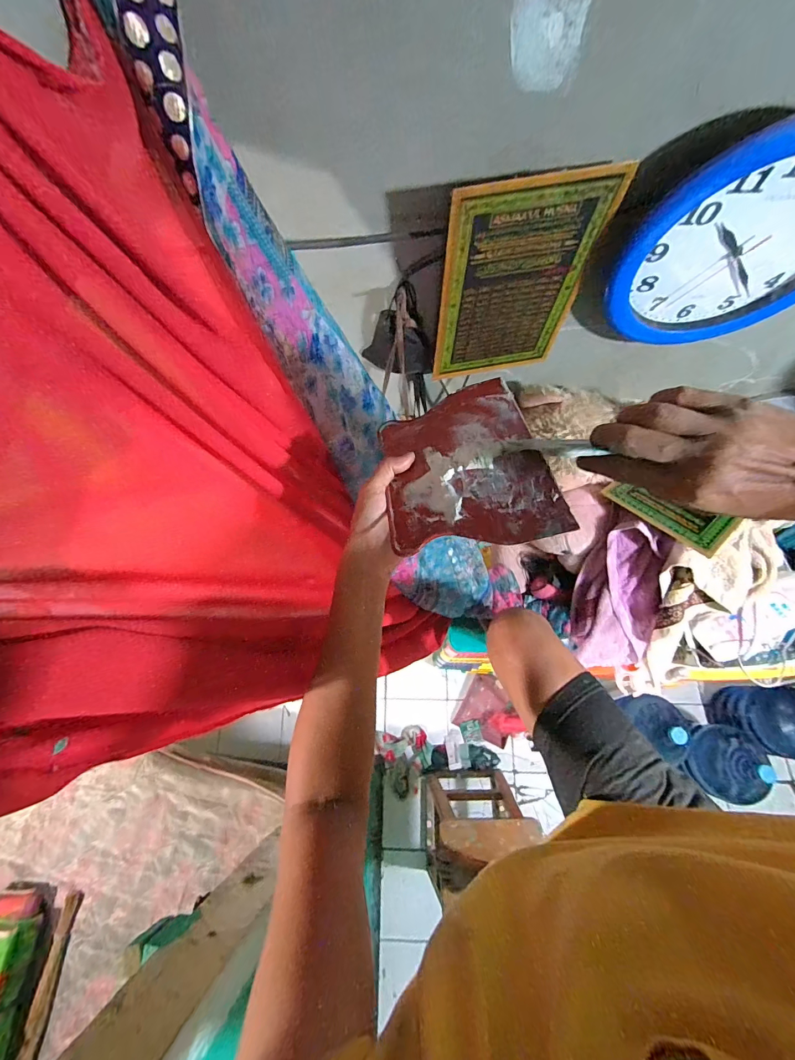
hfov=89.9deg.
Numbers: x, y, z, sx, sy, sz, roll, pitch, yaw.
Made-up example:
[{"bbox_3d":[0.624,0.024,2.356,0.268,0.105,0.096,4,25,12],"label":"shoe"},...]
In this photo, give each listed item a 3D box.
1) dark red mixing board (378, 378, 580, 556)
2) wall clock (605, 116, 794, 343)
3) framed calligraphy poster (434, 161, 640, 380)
[{"bbox_3d":[0.057,-0.064,0.370,0.138,0.007,0.202,-16,52,9],"label":"dark red mixing board"},{"bbox_3d":[0.418,-0.330,0.482,0.285,0.258,0.049,2,69,2],"label":"wall clock"},{"bbox_3d":[0.155,-0.317,0.539,0.190,0.276,0.023,-8,69,-2],"label":"framed calligraphy poster"}]

